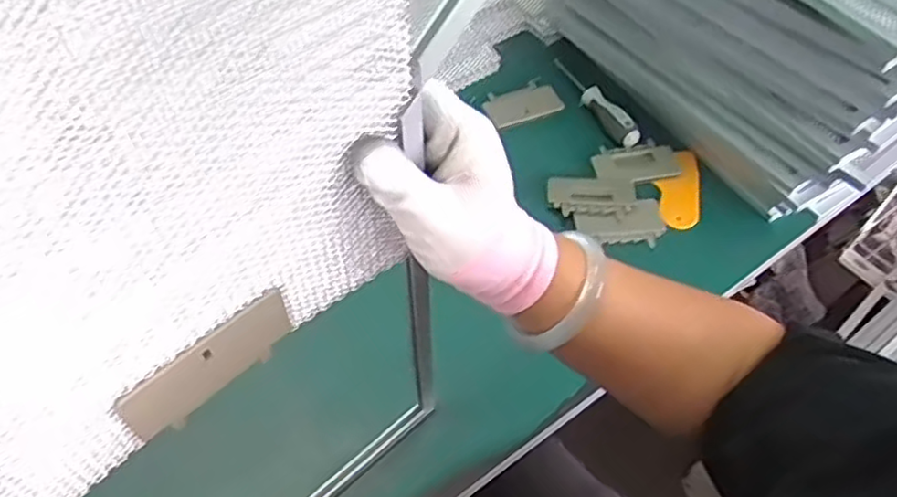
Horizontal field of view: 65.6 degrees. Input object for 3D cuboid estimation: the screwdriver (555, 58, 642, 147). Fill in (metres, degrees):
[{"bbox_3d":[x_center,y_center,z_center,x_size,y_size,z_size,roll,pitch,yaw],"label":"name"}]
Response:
[{"bbox_3d":[0.160,-0.170,0.782,0.023,0.026,0.152,-25,57,-16],"label":"screwdriver"}]

